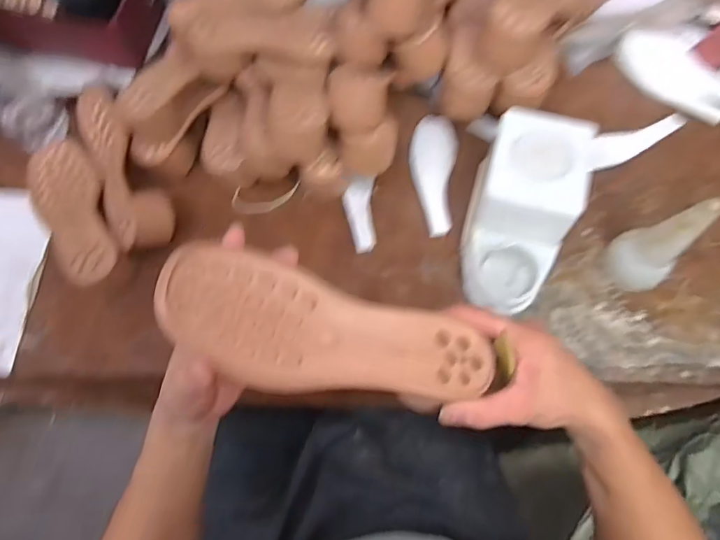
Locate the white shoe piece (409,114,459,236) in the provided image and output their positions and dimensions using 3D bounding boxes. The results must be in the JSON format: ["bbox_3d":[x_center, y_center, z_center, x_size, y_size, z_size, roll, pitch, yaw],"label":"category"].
[{"bbox_3d":[0.093,-0.126,0.634,0.058,0.014,0.167,6,69,5],"label":"white shoe piece"}]

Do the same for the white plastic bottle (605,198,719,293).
[{"bbox_3d":[0.319,-0.027,0.516,0.051,0.151,0.065,-42,73,-13],"label":"white plastic bottle"}]

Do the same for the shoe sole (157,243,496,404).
[{"bbox_3d":[-0.018,0.049,0.357,0.234,0.025,0.087,15,70,-9],"label":"shoe sole"}]

